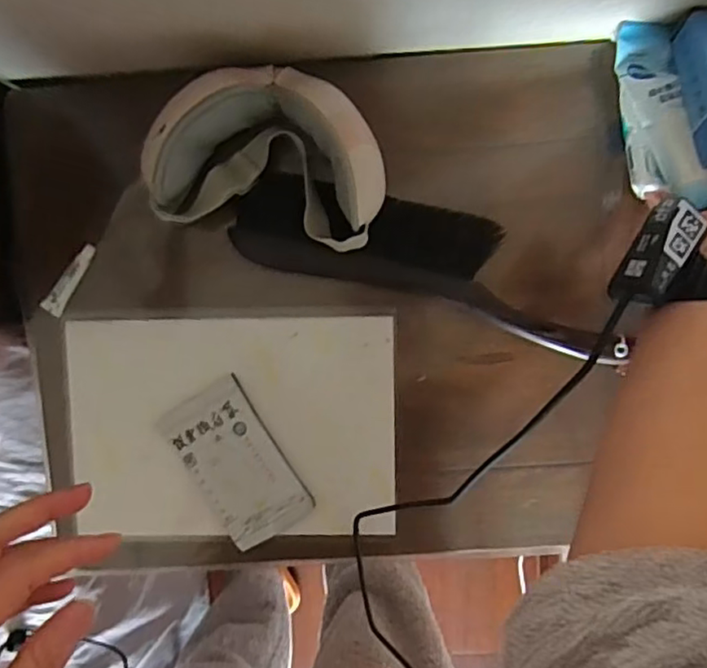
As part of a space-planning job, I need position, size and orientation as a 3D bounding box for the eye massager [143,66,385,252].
[{"bbox_3d":[-0.066,-0.146,0.507,0.186,0.075,0.132,11,98,5],"label":"eye massager"}]

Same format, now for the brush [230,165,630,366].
[{"bbox_3d":[0.069,-0.063,0.539,0.346,0.027,0.086,17,99,5],"label":"brush"}]

